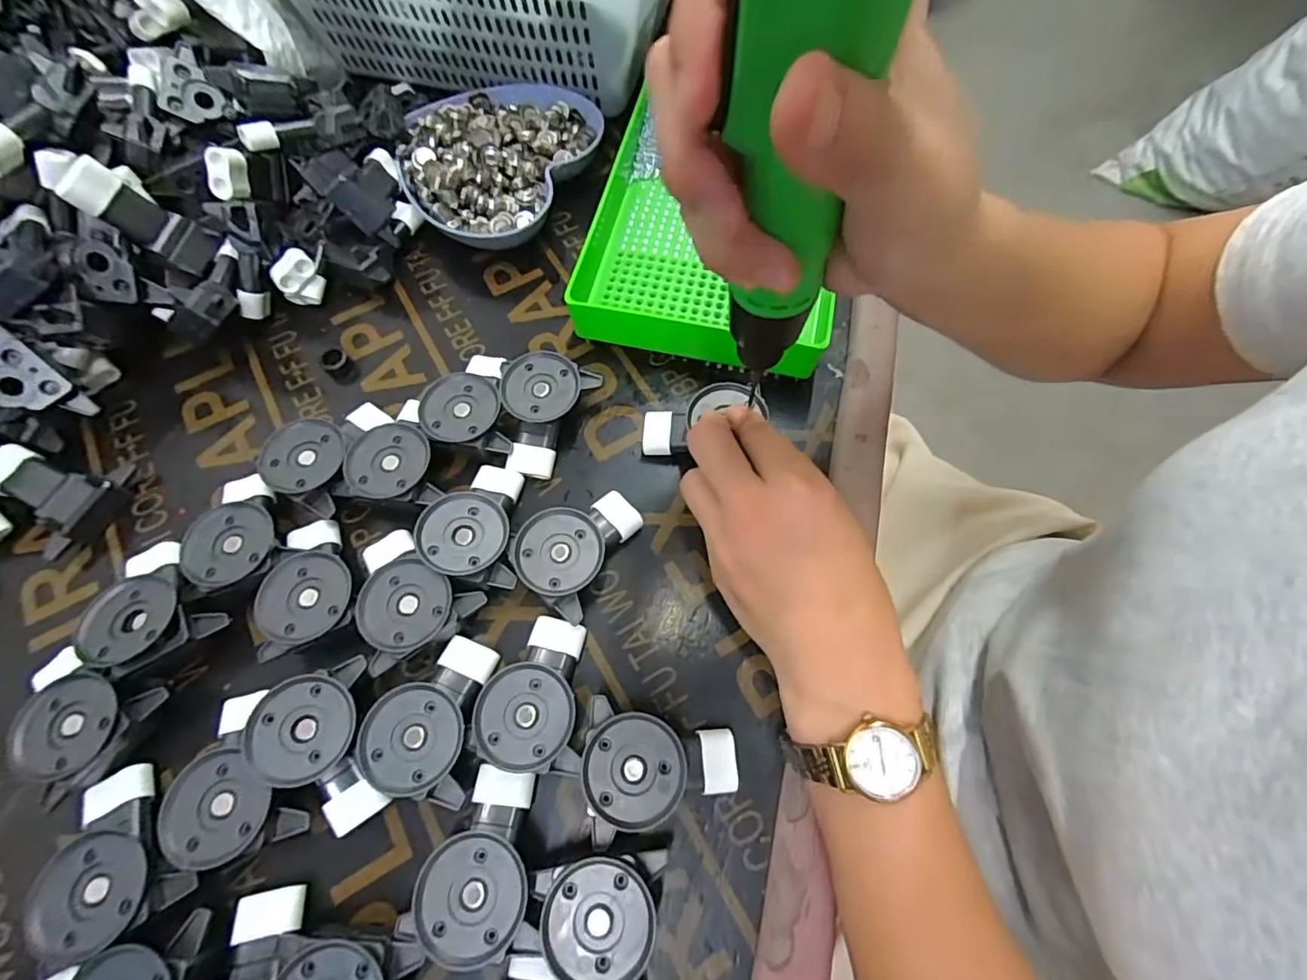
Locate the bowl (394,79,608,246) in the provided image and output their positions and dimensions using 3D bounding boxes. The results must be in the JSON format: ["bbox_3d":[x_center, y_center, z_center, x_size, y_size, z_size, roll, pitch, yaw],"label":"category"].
[{"bbox_3d":[-0.113,-0.228,0.383,0.127,0.036,0.145,25,70,11],"label":"bowl"}]

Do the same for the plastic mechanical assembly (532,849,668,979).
[{"bbox_3d":[-0.022,0.179,0.216,0.048,0.030,0.064,0,67,1],"label":"plastic mechanical assembly"}]

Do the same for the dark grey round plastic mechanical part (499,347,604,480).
[{"bbox_3d":[-0.063,-0.041,0.307,0.048,0.031,0.065,13,68,7],"label":"dark grey round plastic mechanical part"}]

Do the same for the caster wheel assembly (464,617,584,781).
[{"bbox_3d":[-0.053,0.092,0.252,0.044,0.028,0.064,4,68,3],"label":"caster wheel assembly"}]

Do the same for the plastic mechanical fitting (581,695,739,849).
[{"bbox_3d":[0.004,0.119,0.240,0.064,0.030,0.053,-7,67,-1],"label":"plastic mechanical fitting"}]

